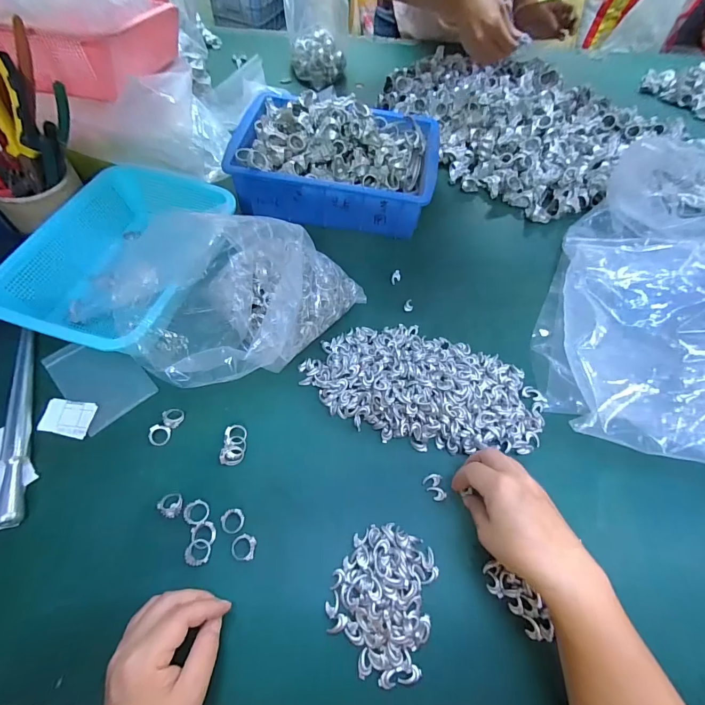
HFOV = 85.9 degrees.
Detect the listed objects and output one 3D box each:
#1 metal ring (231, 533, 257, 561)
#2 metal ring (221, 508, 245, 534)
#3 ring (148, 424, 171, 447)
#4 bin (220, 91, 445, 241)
[{"bbox_3d":[-0.104,0.185,0.360,0.022,0.007,0.022,1,60,-2],"label":"metal ring"},{"bbox_3d":[-0.118,0.165,0.372,0.021,0.008,0.022,1,60,-2],"label":"metal ring"},{"bbox_3d":[-0.210,0.089,0.409,0.023,0.008,0.020,11,60,3],"label":"ring"},{"bbox_3d":[-0.022,-0.299,0.579,0.296,0.095,0.198,7,60,1],"label":"bin"}]

